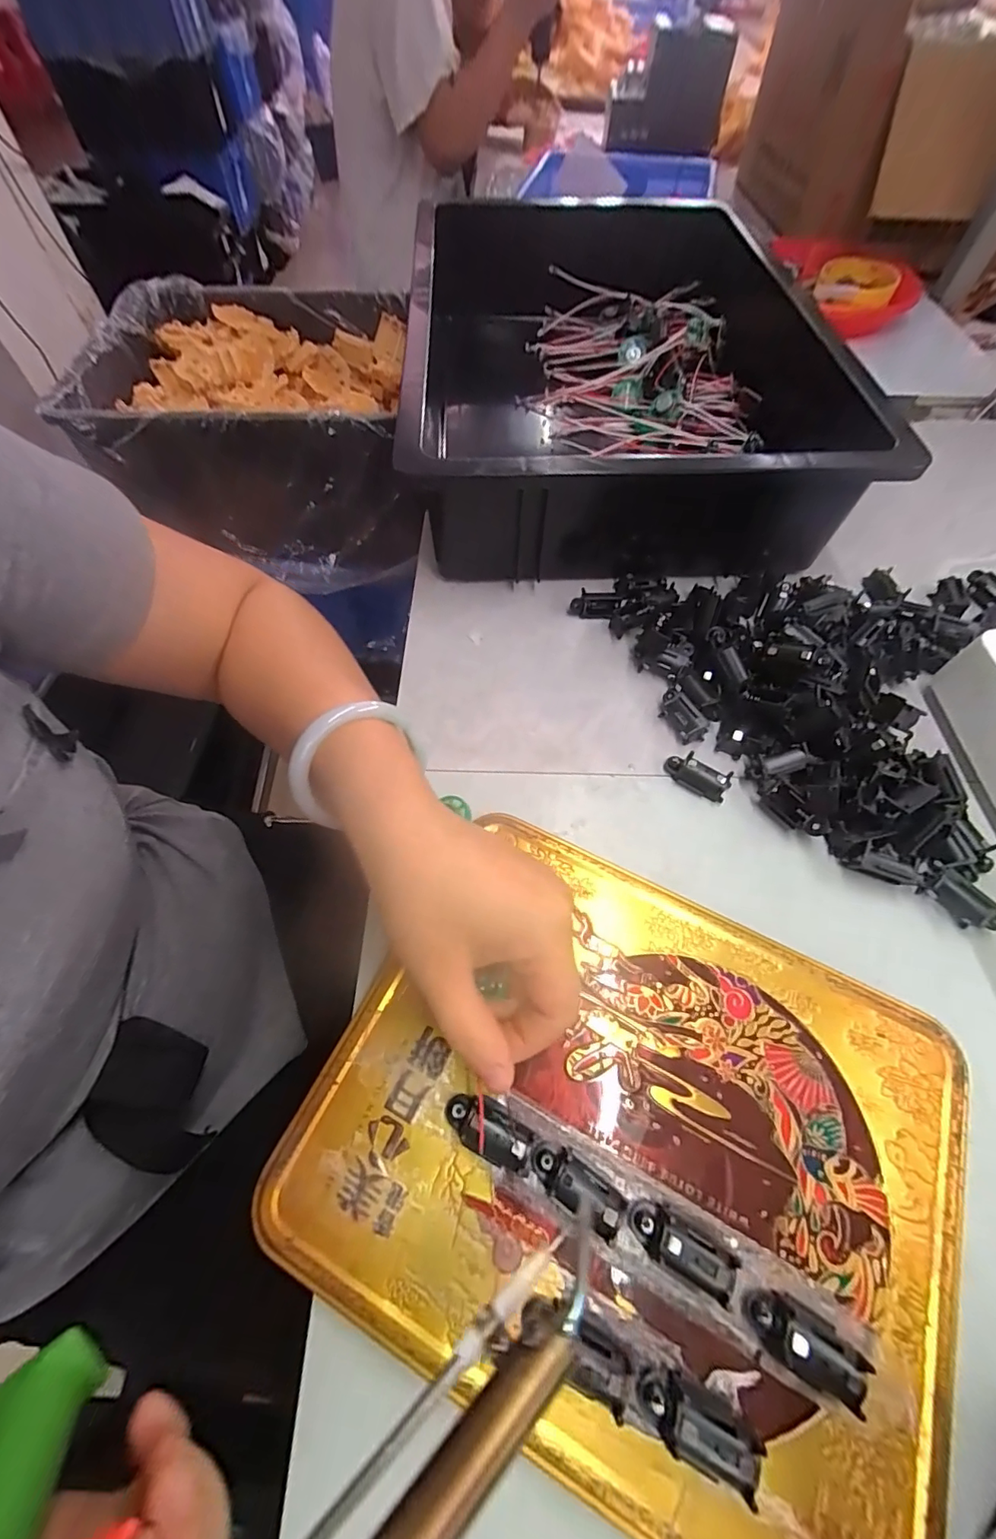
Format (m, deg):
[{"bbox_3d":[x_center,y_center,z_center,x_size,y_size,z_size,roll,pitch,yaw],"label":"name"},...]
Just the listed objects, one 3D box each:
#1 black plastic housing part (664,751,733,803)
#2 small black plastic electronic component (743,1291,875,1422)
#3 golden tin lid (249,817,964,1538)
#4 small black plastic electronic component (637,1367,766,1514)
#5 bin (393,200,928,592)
[{"bbox_3d":[0.112,0.003,0.285,0.035,0.011,0.015,30,64,15],"label":"black plastic housing part"},{"bbox_3d":[0.101,0.189,0.166,0.034,0.016,0.019,26,63,13],"label":"small black plastic electronic component"},{"bbox_3d":[0.054,0.137,0.197,0.232,0.012,0.189,25,63,12],"label":"golden tin lid"},{"bbox_3d":[0.062,0.206,0.158,0.035,0.013,0.016,23,63,12],"label":"small black plastic electronic component"},{"bbox_3d":[0.094,-0.359,0.444,0.277,0.099,0.506,-2,59,0],"label":"bin"}]

